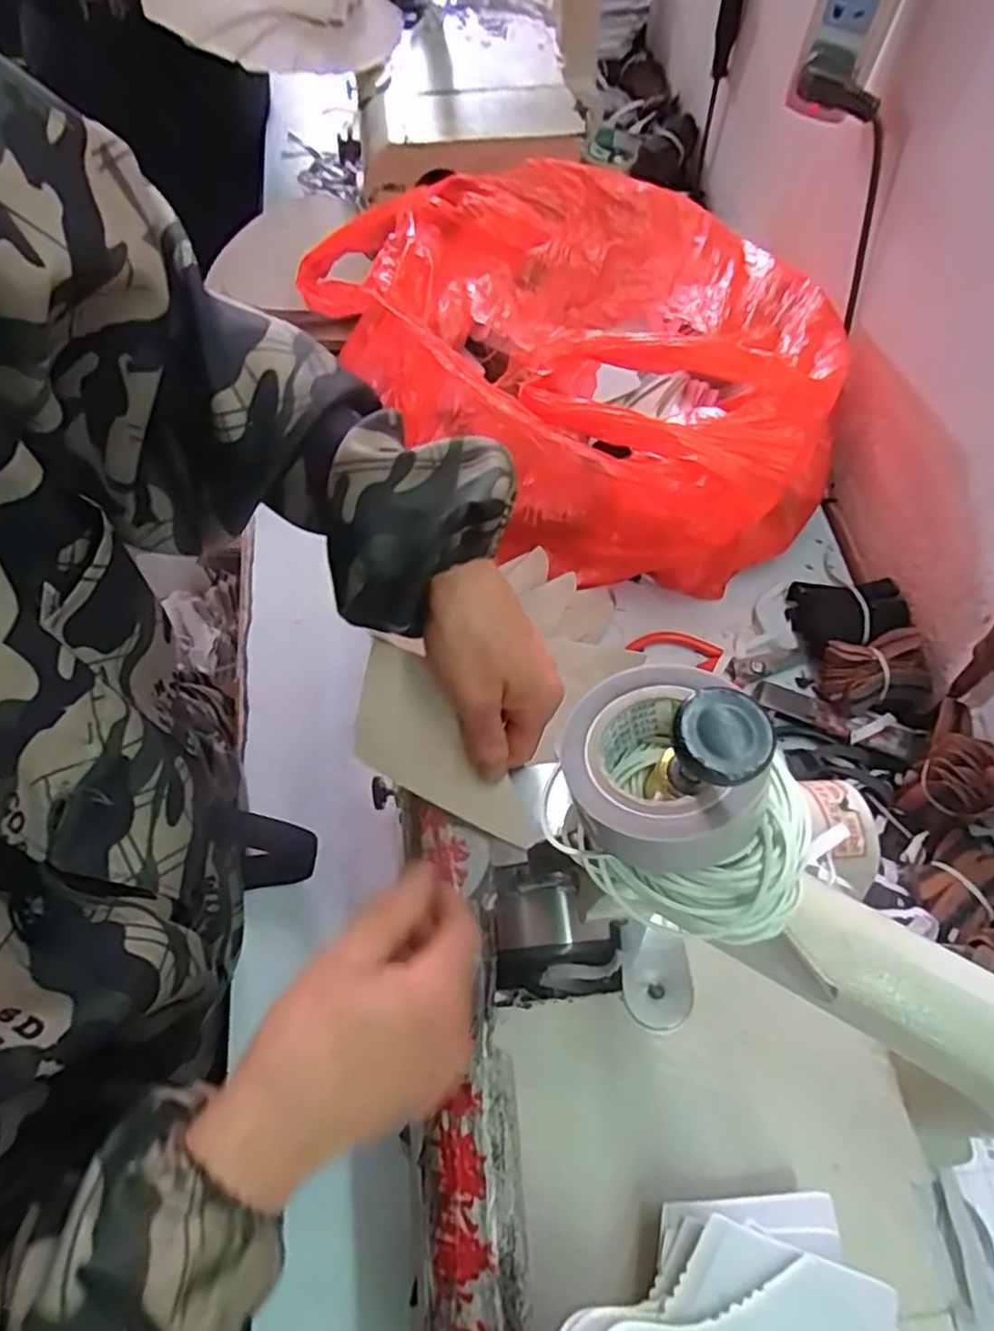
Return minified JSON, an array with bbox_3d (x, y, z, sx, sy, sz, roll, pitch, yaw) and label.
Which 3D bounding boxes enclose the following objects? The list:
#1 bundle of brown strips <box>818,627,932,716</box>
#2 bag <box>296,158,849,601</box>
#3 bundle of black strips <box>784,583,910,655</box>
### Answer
[{"bbox_3d":[0.292,0.004,0.537,0.084,0.030,0.055,-7,64,-1],"label":"bundle of brown strips"},{"bbox_3d":[0.060,-0.282,0.621,0.364,0.151,0.476,-41,70,-16],"label":"bag"},{"bbox_3d":[0.287,-0.041,0.568,0.083,0.024,0.061,-1,64,2],"label":"bundle of black strips"}]

